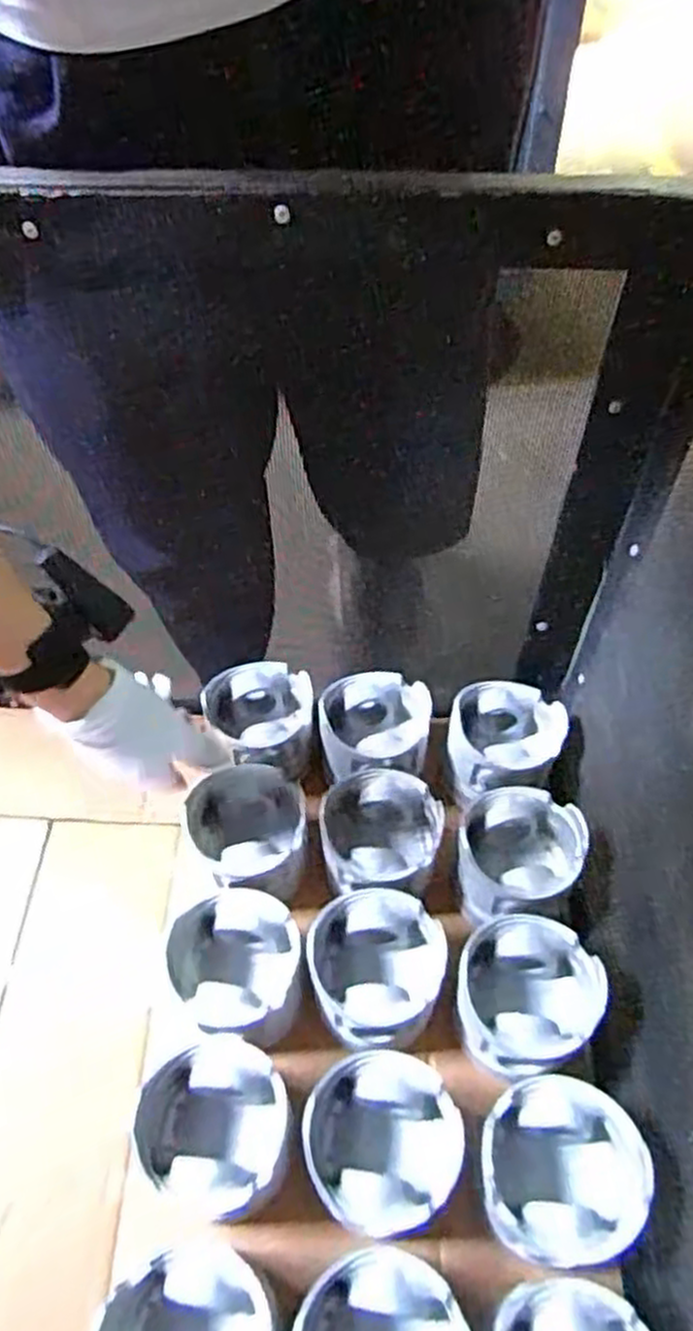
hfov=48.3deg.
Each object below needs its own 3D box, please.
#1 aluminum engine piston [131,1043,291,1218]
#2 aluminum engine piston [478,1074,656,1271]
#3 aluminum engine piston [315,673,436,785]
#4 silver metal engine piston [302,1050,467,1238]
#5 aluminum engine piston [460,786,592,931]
[{"bbox_3d":[-0.084,0.301,0.500,0.089,0.092,0.091,1,50,-1],"label":"aluminum engine piston"},{"bbox_3d":[0.127,0.309,0.473,0.095,0.073,0.093,1,50,-1],"label":"aluminum engine piston"},{"bbox_3d":[0.023,0.054,0.675,0.093,0.057,0.089,-9,51,-9],"label":"aluminum engine piston"},{"bbox_3d":[0.023,0.301,0.485,0.095,0.065,0.090,1,50,-1],"label":"silver metal engine piston"},{"bbox_3d":[0.131,0.148,0.600,0.092,0.060,0.097,1,50,-1],"label":"aluminum engine piston"}]

